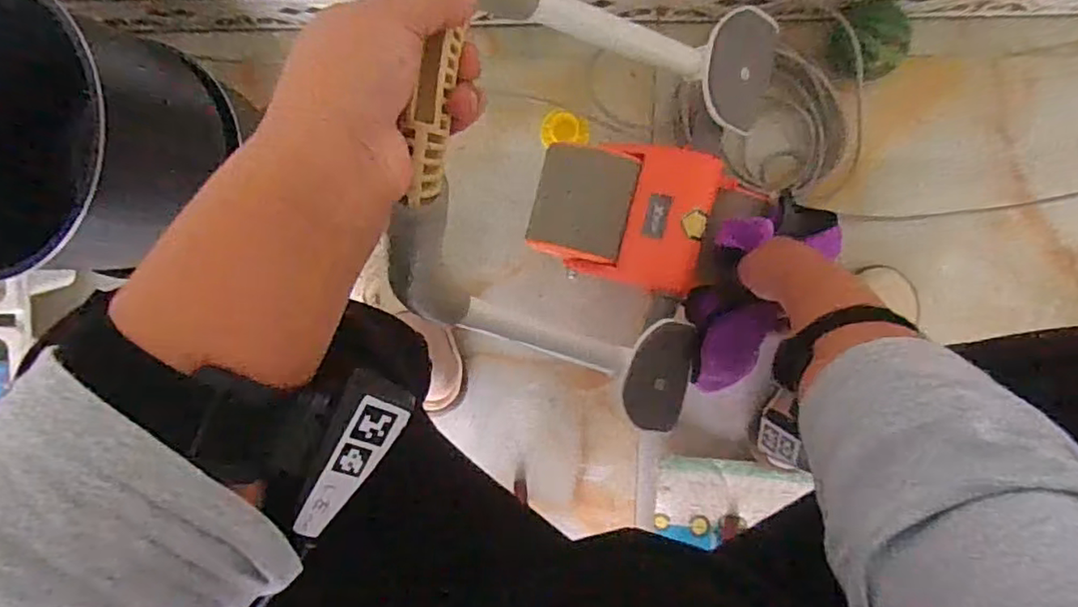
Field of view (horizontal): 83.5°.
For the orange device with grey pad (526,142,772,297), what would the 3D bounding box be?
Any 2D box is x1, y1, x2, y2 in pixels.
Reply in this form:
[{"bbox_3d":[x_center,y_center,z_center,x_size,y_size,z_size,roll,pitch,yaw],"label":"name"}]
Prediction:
[{"bbox_3d":[0.083,-0.085,0.573,0.180,0.066,0.126,15,94,6],"label":"orange device with grey pad"}]

